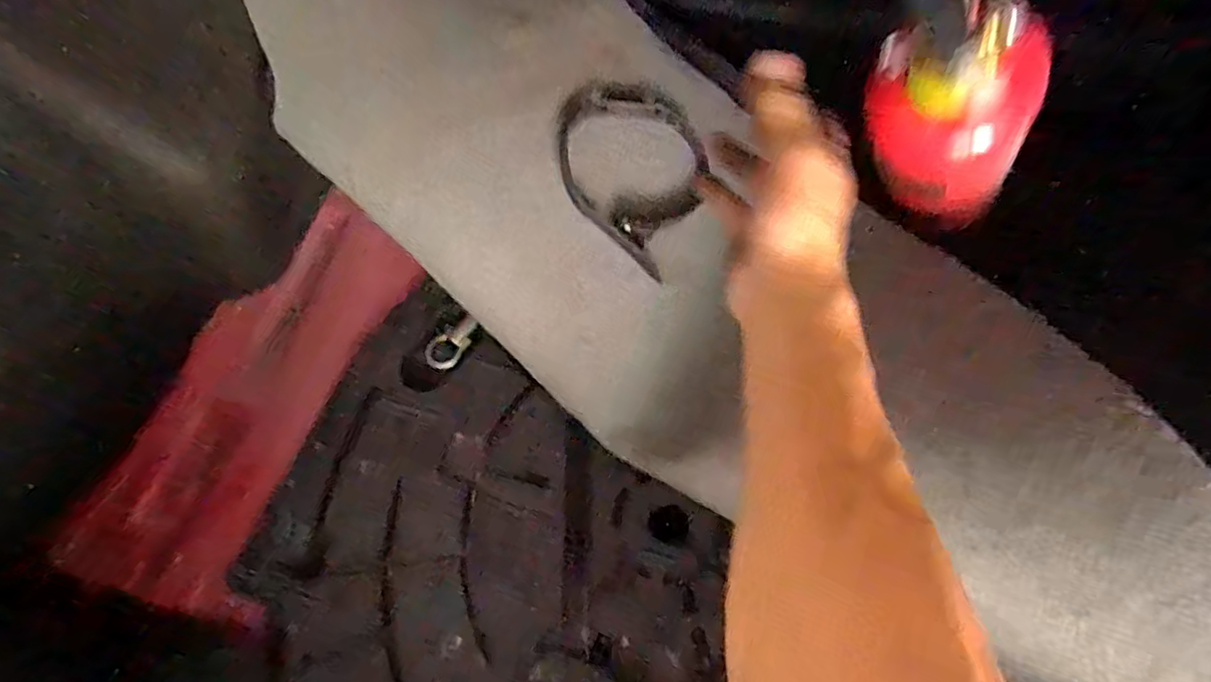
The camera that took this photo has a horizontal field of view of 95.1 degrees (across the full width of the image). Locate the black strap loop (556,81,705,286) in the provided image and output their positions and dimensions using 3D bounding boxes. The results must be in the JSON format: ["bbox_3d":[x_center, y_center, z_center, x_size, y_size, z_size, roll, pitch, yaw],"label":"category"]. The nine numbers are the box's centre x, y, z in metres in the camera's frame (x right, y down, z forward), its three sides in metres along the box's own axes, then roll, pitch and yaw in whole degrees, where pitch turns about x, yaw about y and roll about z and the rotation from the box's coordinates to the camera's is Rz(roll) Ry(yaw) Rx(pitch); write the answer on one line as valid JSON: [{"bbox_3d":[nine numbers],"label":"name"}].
[{"bbox_3d":[0.027,-0.193,0.602,0.169,0.064,0.195,25,68,12],"label":"black strap loop"}]

